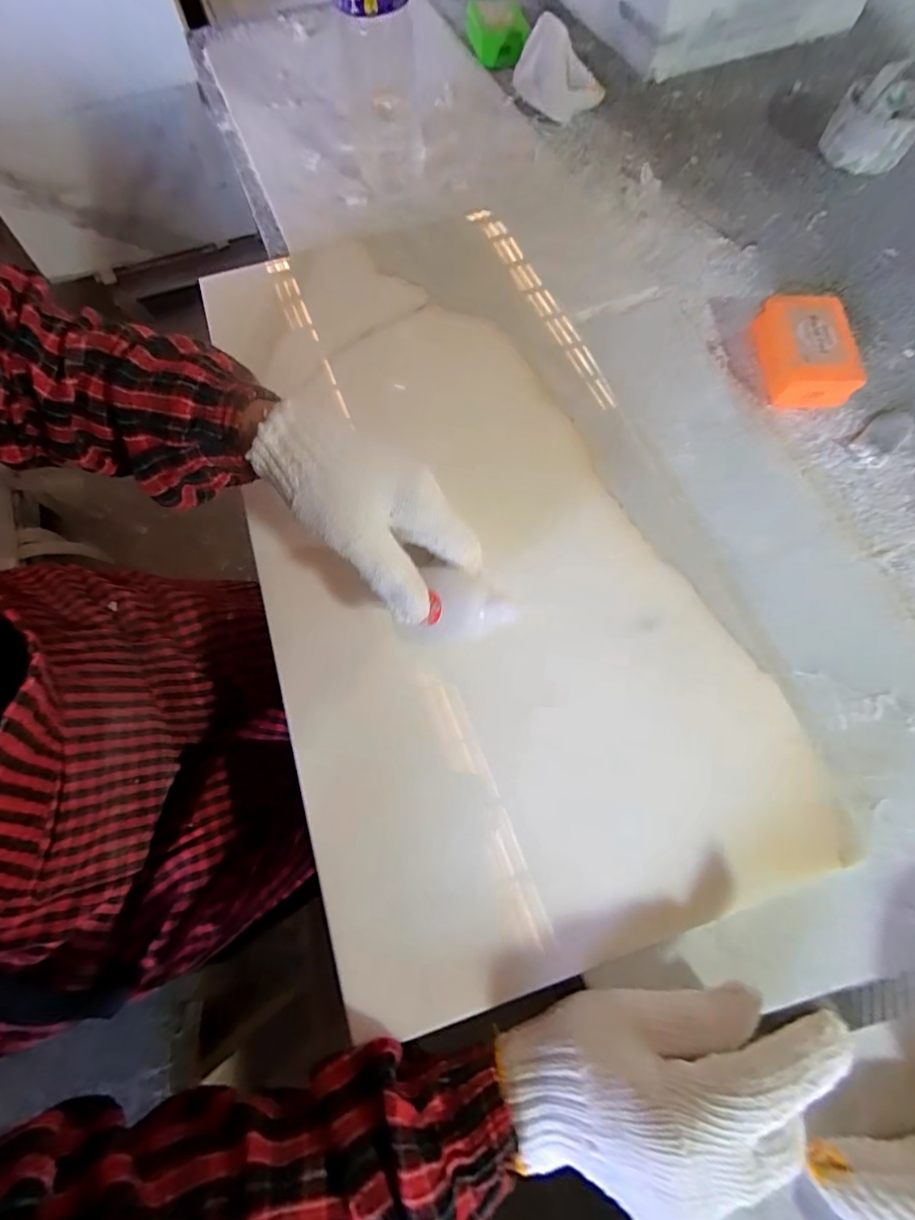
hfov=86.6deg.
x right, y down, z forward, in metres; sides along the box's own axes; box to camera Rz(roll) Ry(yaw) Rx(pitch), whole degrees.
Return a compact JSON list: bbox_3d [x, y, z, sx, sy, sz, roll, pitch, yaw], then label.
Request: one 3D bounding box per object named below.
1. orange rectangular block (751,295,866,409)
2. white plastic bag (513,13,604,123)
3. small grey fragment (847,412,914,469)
[{"bbox_3d":[0.289,-0.219,0.406,0.058,0.034,0.099,0,68,1],"label":"orange rectangular block"},{"bbox_3d":[0.109,-0.605,0.541,0.068,0.044,0.099,-26,70,-9],"label":"white plastic bag"},{"bbox_3d":[0.345,-0.140,0.393,0.065,0.005,0.028,-41,73,-14],"label":"small grey fragment"}]

